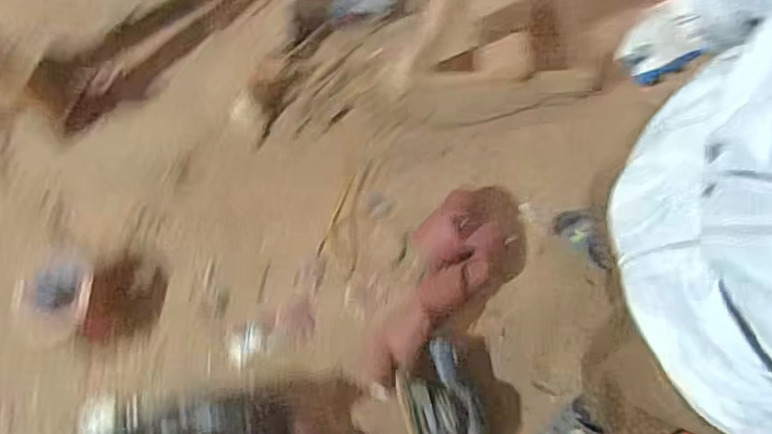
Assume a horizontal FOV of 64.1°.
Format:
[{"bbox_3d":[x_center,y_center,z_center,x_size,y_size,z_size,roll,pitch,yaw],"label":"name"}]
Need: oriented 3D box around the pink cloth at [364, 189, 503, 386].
[{"bbox_3d":[0.090,0.153,1.389,0.192,0.062,0.497,35,75,15],"label":"pink cloth"}]

